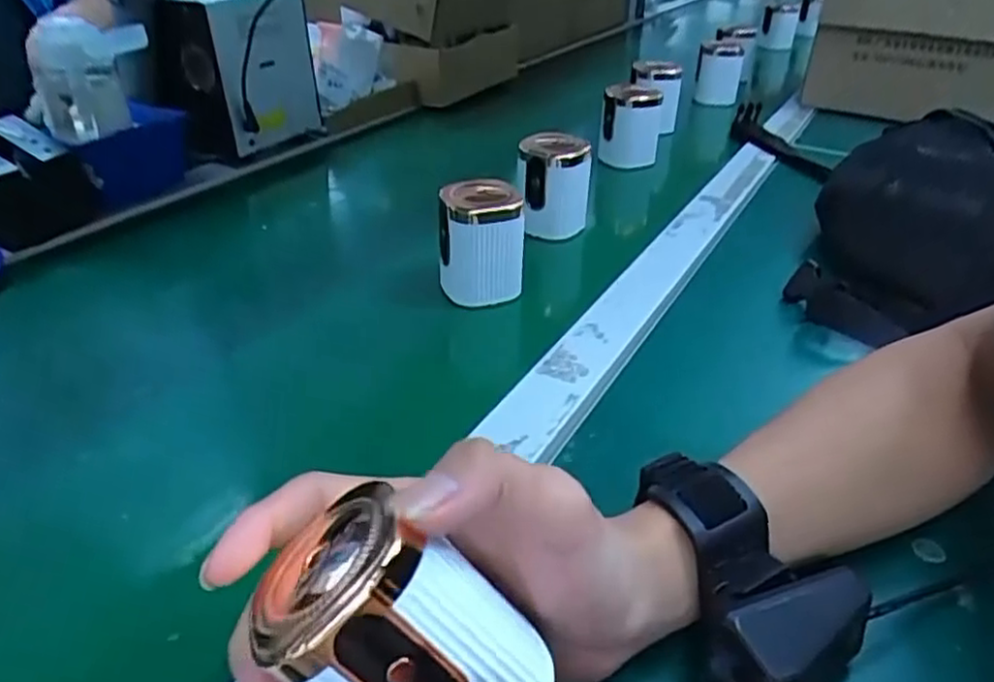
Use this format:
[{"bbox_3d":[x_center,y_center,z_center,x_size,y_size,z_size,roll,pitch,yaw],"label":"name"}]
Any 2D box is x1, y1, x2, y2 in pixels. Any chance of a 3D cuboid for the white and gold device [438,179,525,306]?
[{"bbox_3d":[-0.011,-0.069,0.488,0.056,0.071,0.049,-1,33,-5],"label":"white and gold device"}]

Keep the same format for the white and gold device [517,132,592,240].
[{"bbox_3d":[0.046,-0.129,0.578,0.056,0.076,0.043,3,33,1],"label":"white and gold device"}]

